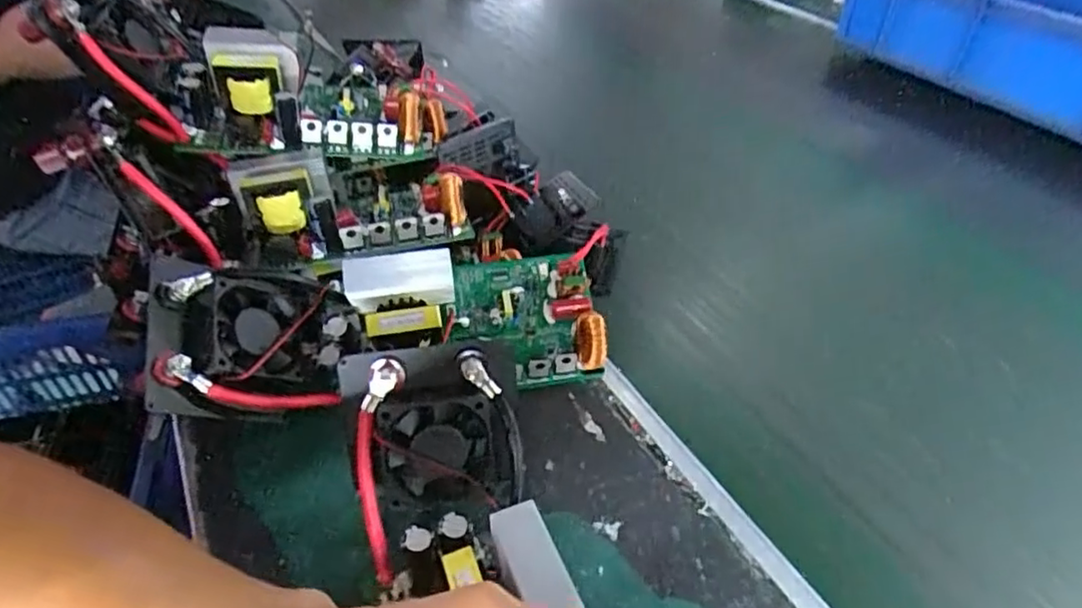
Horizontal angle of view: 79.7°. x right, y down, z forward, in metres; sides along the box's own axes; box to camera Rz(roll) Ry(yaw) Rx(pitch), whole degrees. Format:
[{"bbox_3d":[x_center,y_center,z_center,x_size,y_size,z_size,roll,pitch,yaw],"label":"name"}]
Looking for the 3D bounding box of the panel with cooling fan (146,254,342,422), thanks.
[{"bbox_3d":[-0.185,0.022,0.402,0.098,0.032,0.093,6,65,-35],"label":"panel with cooling fan"}]

